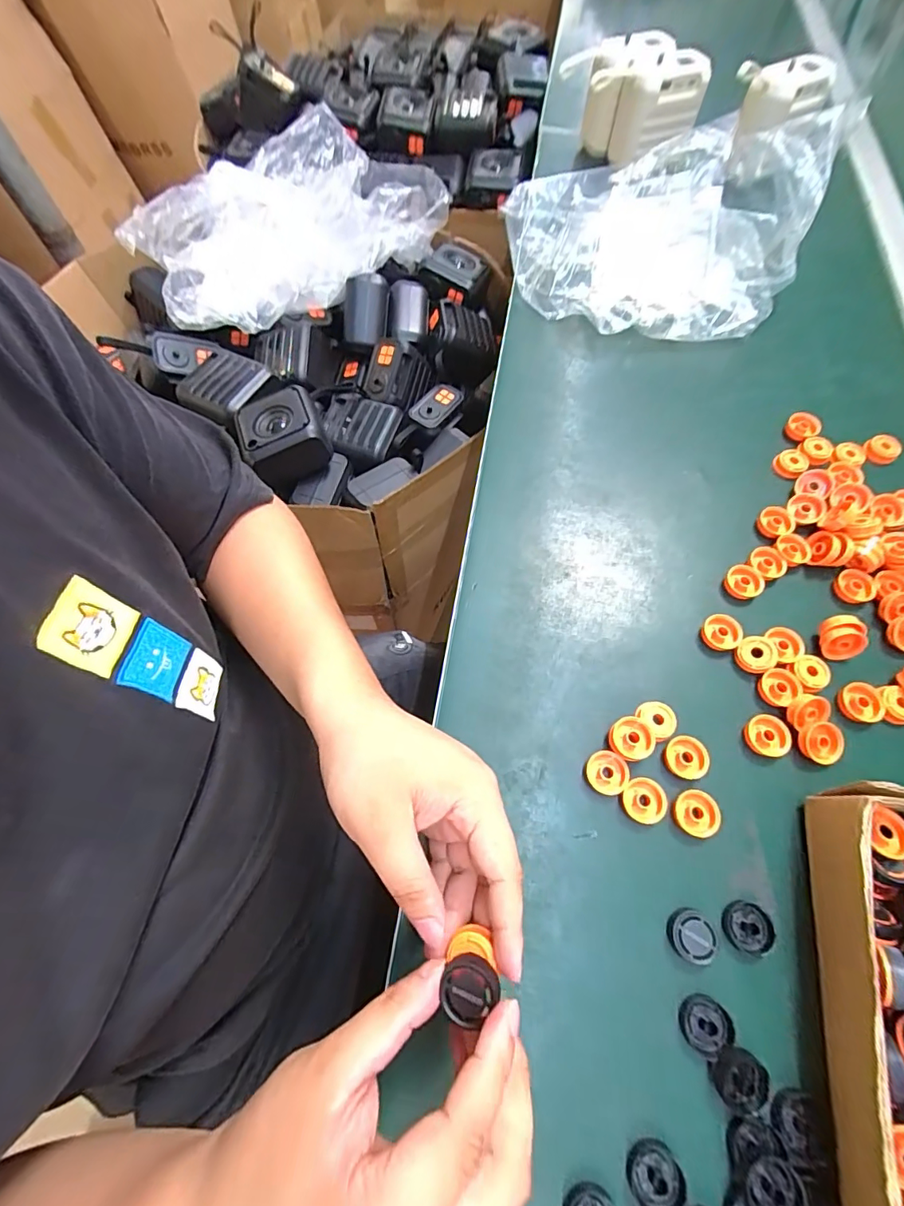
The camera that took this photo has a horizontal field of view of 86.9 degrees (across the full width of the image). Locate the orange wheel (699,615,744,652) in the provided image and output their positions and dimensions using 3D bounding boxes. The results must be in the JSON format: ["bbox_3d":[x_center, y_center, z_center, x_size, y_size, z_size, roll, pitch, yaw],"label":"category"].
[{"bbox_3d":[0.192,0.021,0.340,0.025,0.008,0.024,8,66,7],"label":"orange wheel"}]

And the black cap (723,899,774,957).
[{"bbox_3d":[0.166,0.181,0.266,0.025,0.004,0.025,10,66,8],"label":"black cap"}]

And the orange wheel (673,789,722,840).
[{"bbox_3d":[0.149,0.128,0.290,0.025,0.006,0.026,8,66,7],"label":"orange wheel"}]

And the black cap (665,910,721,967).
[{"bbox_3d":[0.134,0.185,0.265,0.025,0.007,0.025,-1,65,3],"label":"black cap"}]

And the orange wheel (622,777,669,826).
[{"bbox_3d":[0.119,0.122,0.295,0.025,0.006,0.026,-1,65,3],"label":"orange wheel"}]

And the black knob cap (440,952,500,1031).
[{"bbox_3d":[0.007,0.167,0.206,0.022,0.007,0.026,39,73,19],"label":"black knob cap"}]

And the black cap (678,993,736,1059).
[{"bbox_3d":[0.133,0.220,0.249,0.025,0.004,0.024,-1,65,3],"label":"black cap"}]

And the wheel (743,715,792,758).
[{"bbox_3d":[0.206,0.086,0.310,0.028,0.008,0.025,-30,67,-11],"label":"wheel"}]

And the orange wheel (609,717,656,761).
[{"bbox_3d":[0.116,0.087,0.307,0.027,0.007,0.027,-9,65,19],"label":"orange wheel"}]

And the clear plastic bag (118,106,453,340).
[{"bbox_3d":[-0.208,-0.518,0.637,0.426,0.100,0.271,-39,71,-16],"label":"clear plastic bag"}]

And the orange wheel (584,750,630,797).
[{"bbox_3d":[0.098,0.108,0.303,0.025,0.006,0.025,8,66,7],"label":"orange wheel"}]

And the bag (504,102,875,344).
[{"bbox_3d":[0.217,-0.380,0.482,0.310,0.095,0.232,1,65,4],"label":"bag"}]

